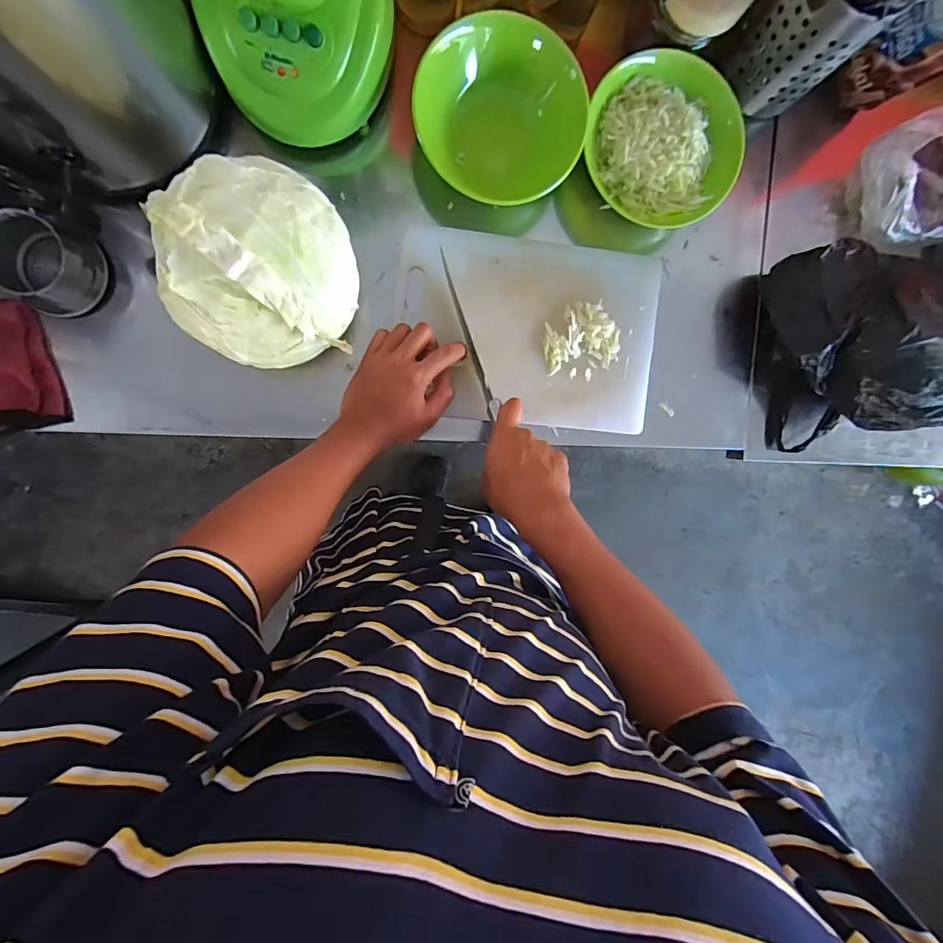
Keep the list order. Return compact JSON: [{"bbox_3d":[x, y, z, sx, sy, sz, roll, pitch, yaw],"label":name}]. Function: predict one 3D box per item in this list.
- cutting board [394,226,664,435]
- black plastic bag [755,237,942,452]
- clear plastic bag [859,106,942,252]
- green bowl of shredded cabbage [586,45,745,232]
[{"bbox_3d":[0.069,-0.162,0.530,0.300,0.011,0.208,5,95,-8],"label":"cutting board"},{"bbox_3d":[0.468,-0.157,0.532,0.223,0.120,0.220,-19,98,-5],"label":"black plastic bag"},{"bbox_3d":[0.508,-0.322,0.512,0.142,0.093,0.129,-19,98,-5],"label":"clear plastic bag"},{"bbox_3d":[0.205,-0.356,0.502,0.170,0.061,0.148,21,93,-9],"label":"green bowl of shredded cabbage"}]

